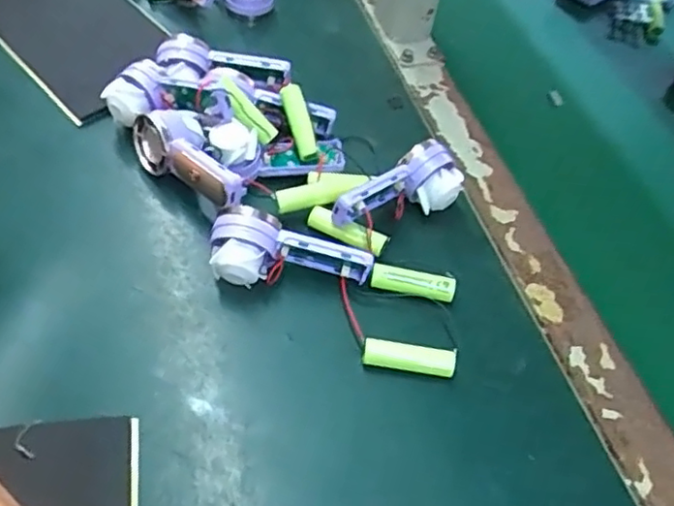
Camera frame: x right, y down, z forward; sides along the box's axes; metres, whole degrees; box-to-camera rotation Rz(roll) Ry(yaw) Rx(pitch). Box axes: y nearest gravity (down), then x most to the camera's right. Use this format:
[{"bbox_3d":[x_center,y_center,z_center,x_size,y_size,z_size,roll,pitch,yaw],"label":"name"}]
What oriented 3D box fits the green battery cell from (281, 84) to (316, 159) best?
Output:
[{"bbox_3d":[-0.025,-0.085,0.428,0.012,0.011,0.052,-13,84,-15],"label":"green battery cell"}]

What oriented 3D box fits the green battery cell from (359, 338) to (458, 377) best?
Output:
[{"bbox_3d":[0.040,0.059,0.360,0.050,0.012,0.012,10,53,2],"label":"green battery cell"}]

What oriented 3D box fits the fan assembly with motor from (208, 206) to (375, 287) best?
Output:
[{"bbox_3d":[-0.027,0.003,0.379,0.093,0.034,0.037,12,52,-13],"label":"fan assembly with motor"}]

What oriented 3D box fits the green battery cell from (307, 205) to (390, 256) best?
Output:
[{"bbox_3d":[0.005,-0.014,0.399,0.050,0.010,0.013,25,55,12],"label":"green battery cell"}]

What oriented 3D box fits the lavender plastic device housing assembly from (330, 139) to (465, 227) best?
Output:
[{"bbox_3d":[0.035,-0.040,0.408,0.087,0.038,0.029,-17,57,-18],"label":"lavender plastic device housing assembly"}]

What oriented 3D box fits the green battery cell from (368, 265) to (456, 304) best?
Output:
[{"bbox_3d":[0.045,0.019,0.389,0.051,0.012,0.012,13,53,4],"label":"green battery cell"}]

